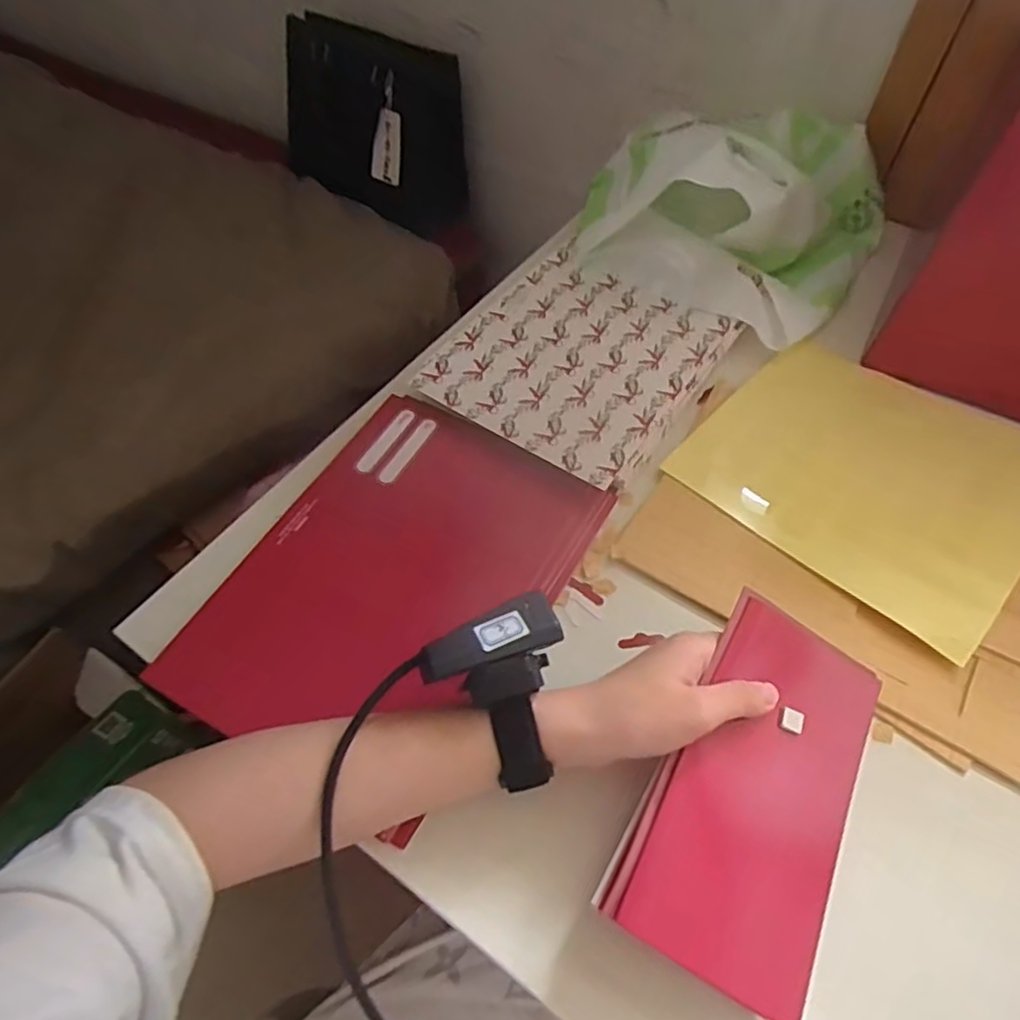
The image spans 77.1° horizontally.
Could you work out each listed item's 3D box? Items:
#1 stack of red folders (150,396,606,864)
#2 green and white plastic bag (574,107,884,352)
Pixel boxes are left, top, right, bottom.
[{"bbox_3d":[-0.072,0.050,0.425,0.186,0.032,0.251,28,70,11],"label":"stack of red folders"},{"bbox_3d":[0.201,-0.280,0.564,0.237,0.129,0.223,25,60,17],"label":"green and white plastic bag"}]

